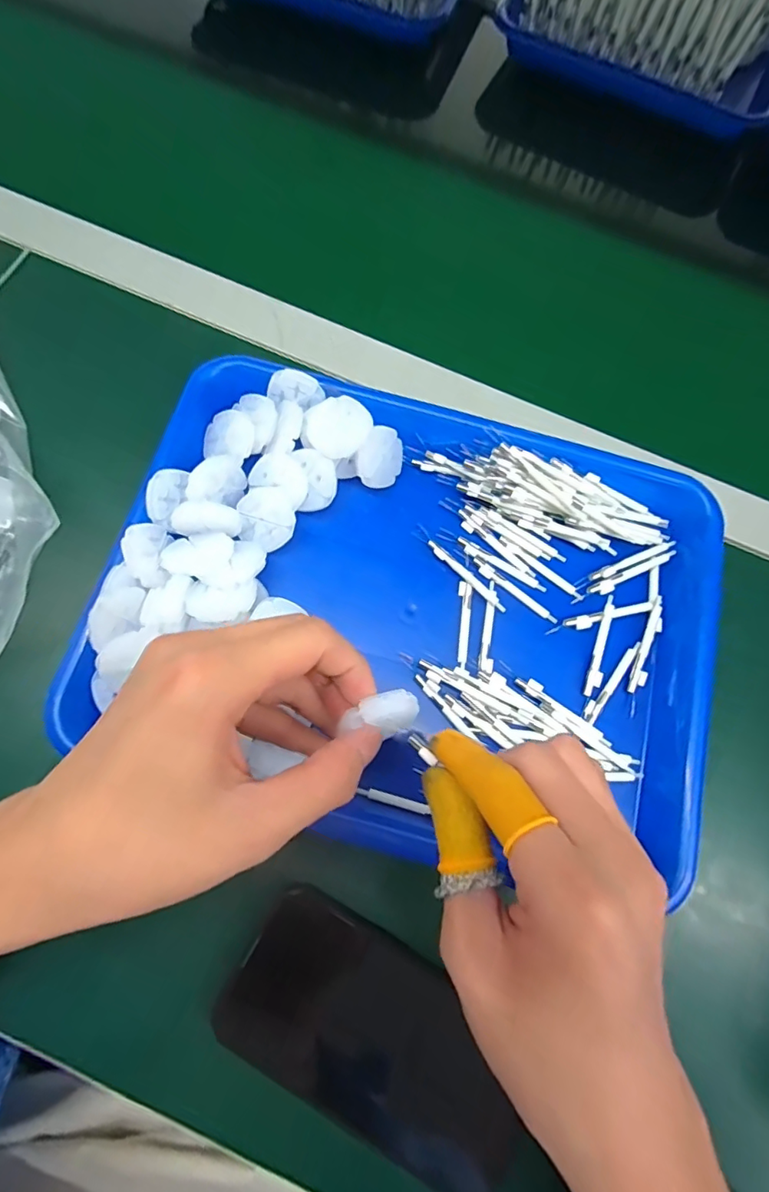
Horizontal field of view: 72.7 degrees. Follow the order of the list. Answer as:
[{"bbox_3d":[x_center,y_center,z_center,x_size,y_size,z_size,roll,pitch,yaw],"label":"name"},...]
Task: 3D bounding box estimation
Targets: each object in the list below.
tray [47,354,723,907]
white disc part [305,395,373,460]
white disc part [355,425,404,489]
[{"bbox_3d":[0.019,0.007,0.291,0.326,0.042,0.247,15,75,2],"label":"tray"},{"bbox_3d":[-0.026,-0.097,0.297,0.035,0.004,0.035,0,92,12],"label":"white disc part"},{"bbox_3d":[-0.002,-0.081,0.310,0.004,0.036,0.036,25,87,38],"label":"white disc part"}]

